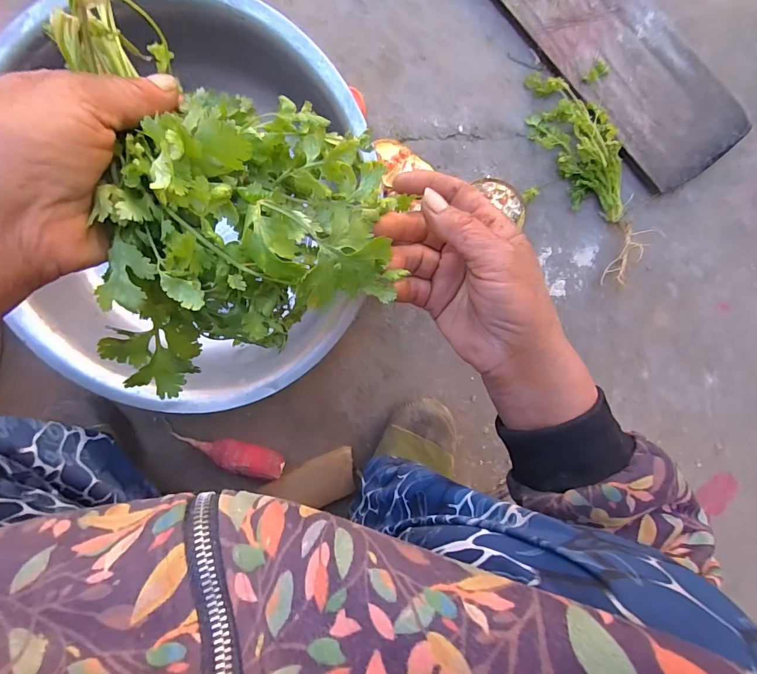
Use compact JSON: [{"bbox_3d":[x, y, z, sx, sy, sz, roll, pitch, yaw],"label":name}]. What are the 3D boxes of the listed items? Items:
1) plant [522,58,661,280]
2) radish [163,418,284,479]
[{"bbox_3d":[0.231,-0.174,0.425,0.085,0.032,0.229,-24,105,1],"label":"plant"},{"bbox_3d":[-0.180,0.134,0.470,0.141,0.030,0.031,17,102,-10],"label":"radish"}]

